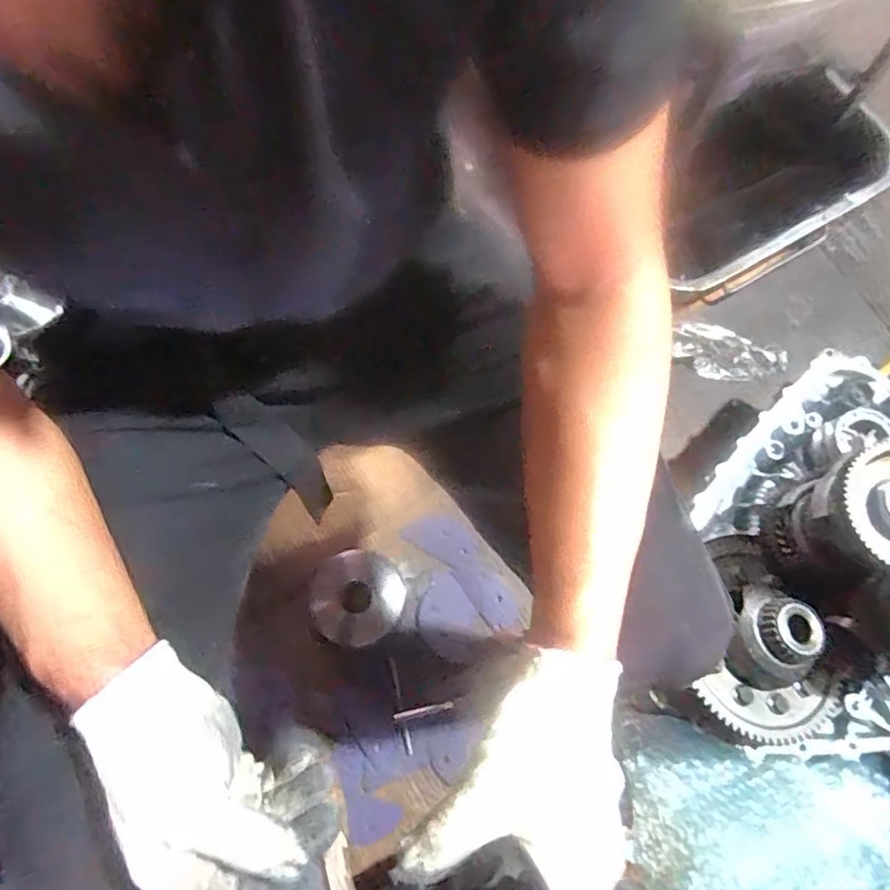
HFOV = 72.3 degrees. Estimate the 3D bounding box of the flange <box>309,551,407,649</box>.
[{"bbox_3d":[-0.124,0.212,0.852,0.131,0.025,0.127,0,74,-1],"label":"flange"}]

